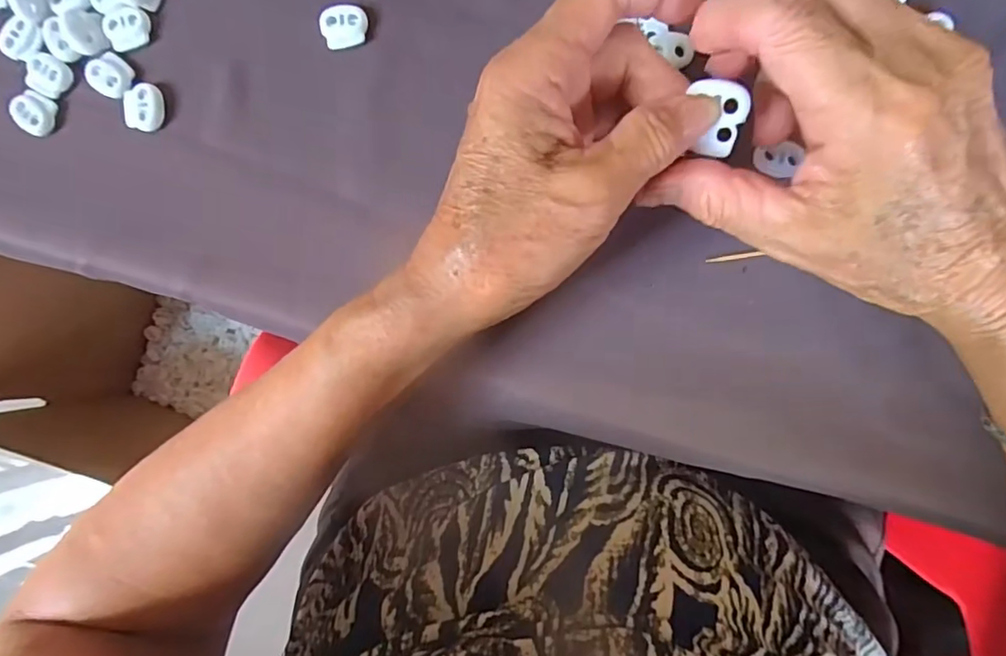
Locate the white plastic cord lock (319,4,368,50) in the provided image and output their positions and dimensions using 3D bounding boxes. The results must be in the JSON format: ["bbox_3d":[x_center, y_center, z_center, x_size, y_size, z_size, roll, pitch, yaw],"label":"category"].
[{"bbox_3d":[-0.075,-0.141,0.267,0.022,0.004,0.021,0,91,5],"label":"white plastic cord lock"}]

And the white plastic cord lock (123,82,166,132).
[{"bbox_3d":[-0.175,-0.107,0.276,0.018,0.004,0.023,-6,90,5],"label":"white plastic cord lock"}]

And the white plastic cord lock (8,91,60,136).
[{"bbox_3d":[-0.233,-0.106,0.280,0.019,0.005,0.020,27,93,4],"label":"white plastic cord lock"}]

